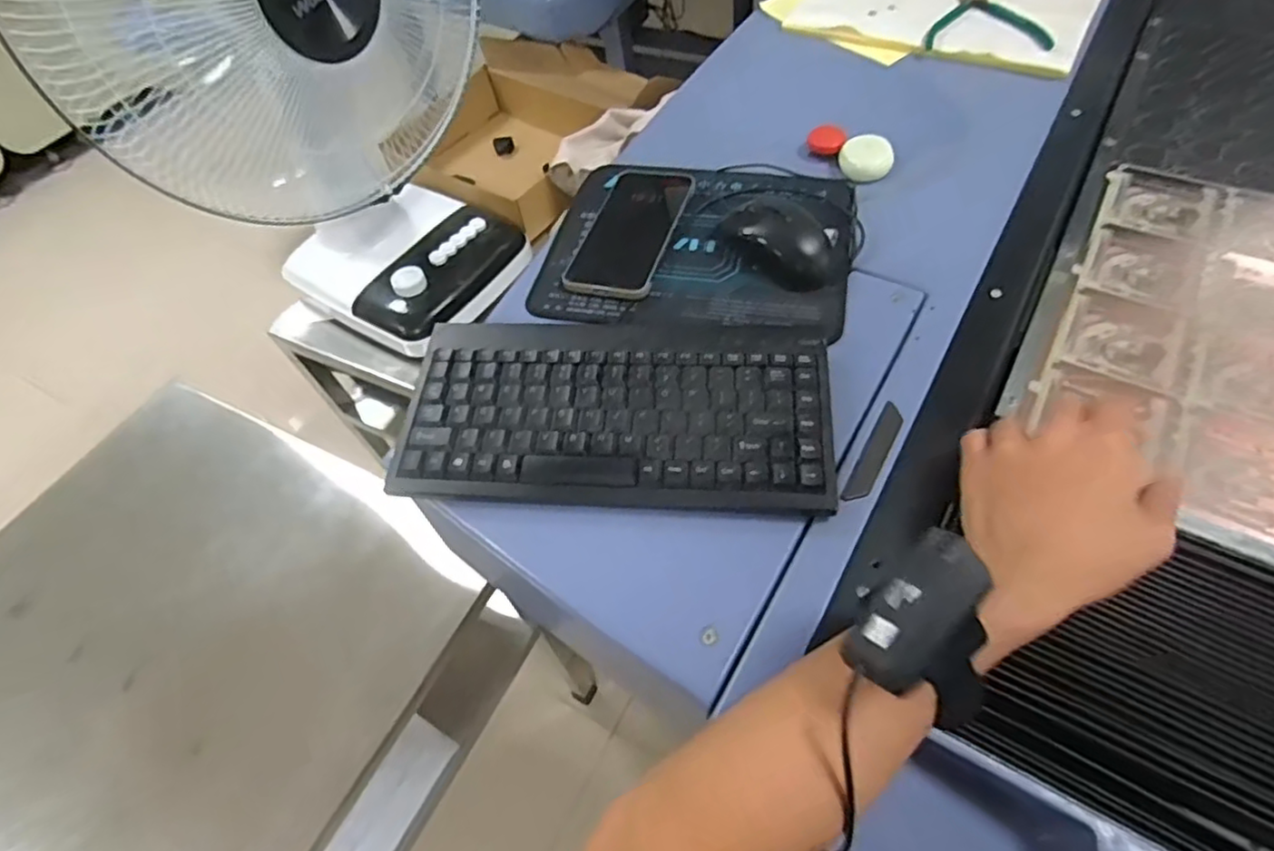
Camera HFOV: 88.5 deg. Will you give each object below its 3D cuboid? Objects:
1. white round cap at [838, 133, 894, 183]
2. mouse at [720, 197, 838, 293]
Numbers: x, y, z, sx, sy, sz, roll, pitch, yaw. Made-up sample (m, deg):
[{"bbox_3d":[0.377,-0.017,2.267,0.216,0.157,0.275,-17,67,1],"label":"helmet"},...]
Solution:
[{"bbox_3d":[0.226,-0.263,0.646,0.050,0.033,0.050,-3,55,4],"label":"white round cap"},{"bbox_3d":[0.120,-0.157,0.540,0.058,0.038,0.104,-40,60,-19],"label":"mouse"}]

